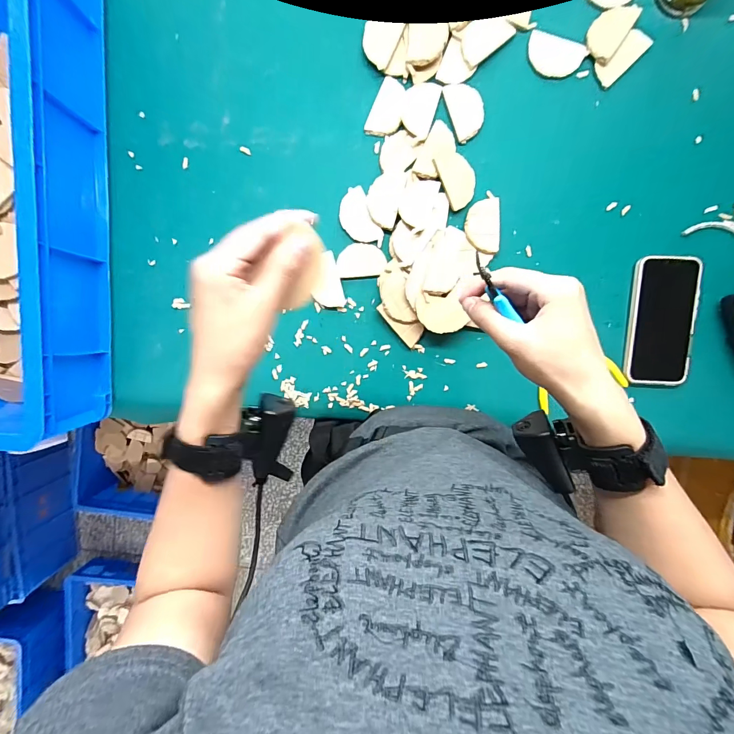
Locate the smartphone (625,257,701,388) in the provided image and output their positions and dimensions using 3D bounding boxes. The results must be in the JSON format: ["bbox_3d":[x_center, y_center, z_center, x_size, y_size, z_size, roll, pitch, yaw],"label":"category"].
[{"bbox_3d":[0.387,-0.059,0.470,0.079,0.014,0.163,1,95,1],"label":"smartphone"}]

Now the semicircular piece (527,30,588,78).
[{"bbox_3d":[0.235,-0.387,0.449,0.071,0.004,0.042,18,95,0],"label":"semicircular piece"}]

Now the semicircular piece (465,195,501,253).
[{"bbox_3d":[0.150,-0.182,0.467,0.044,0.009,0.068,-6,95,2],"label":"semicircular piece"}]

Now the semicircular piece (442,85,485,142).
[{"bbox_3d":[0.126,-0.326,0.456,0.042,0.004,0.069,-18,94,3],"label":"semicircular piece"}]

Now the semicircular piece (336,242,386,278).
[{"bbox_3d":[-0.008,-0.141,0.475,0.063,0.004,0.043,-3,95,2],"label":"semicircular piece"}]

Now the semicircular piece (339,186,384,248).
[{"bbox_3d":[-0.010,-0.192,0.471,0.042,0.004,0.078,-26,94,4],"label":"semicircular piece"}]

